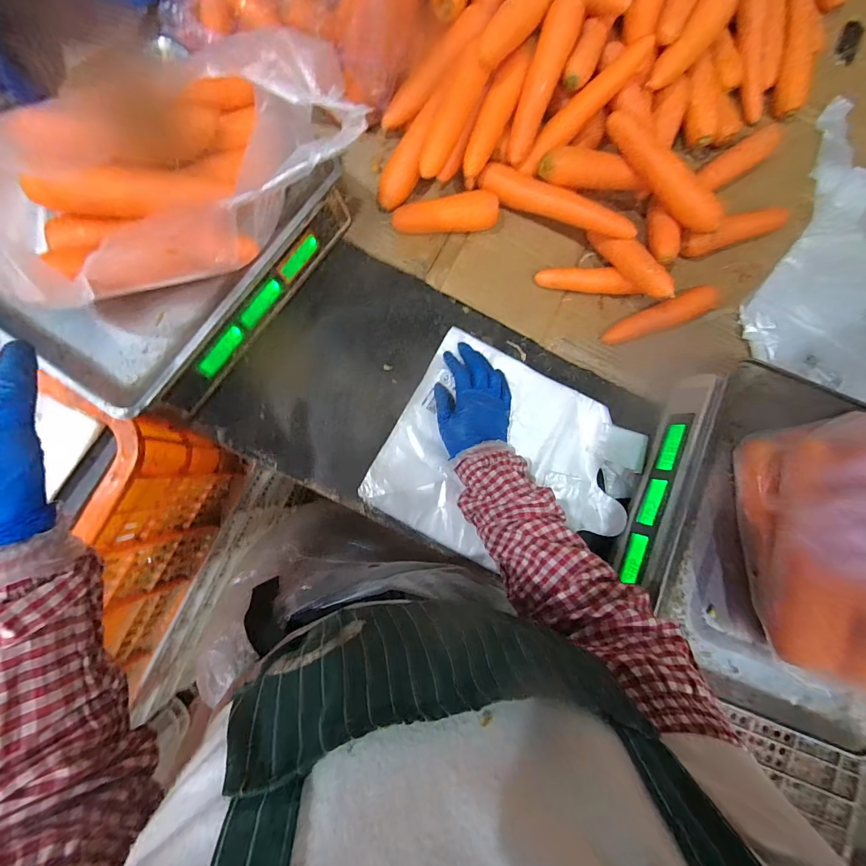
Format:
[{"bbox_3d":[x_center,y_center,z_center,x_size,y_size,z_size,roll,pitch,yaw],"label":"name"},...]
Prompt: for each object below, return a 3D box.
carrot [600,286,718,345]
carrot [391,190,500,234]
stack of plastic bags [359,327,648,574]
[{"bbox_3d":[0.297,-0.150,0.511,0.158,0.027,0.034,-24,86,-7],"label":"carrot"},{"bbox_3d":[0.015,-0.268,0.498,0.127,0.032,0.031,-2,83,9],"label":"carrot"},{"bbox_3d":[0.093,0.037,0.482,0.280,0.025,0.238,29,82,-1],"label":"stack of plastic bags"}]

